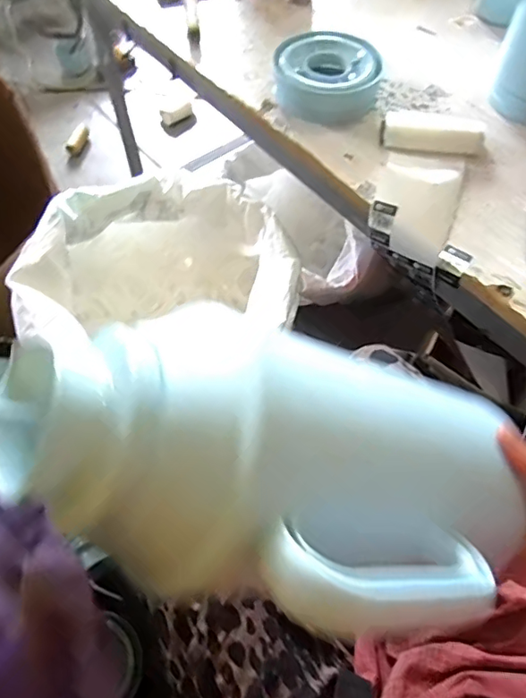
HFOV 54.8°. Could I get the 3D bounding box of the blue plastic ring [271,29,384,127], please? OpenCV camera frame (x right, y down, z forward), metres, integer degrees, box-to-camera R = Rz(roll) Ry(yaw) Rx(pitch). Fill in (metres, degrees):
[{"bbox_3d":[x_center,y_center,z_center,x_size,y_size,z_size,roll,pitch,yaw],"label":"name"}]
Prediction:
[{"bbox_3d":[0.094,-0.403,0.747,0.148,0.056,0.148,0,60,0],"label":"blue plastic ring"}]

